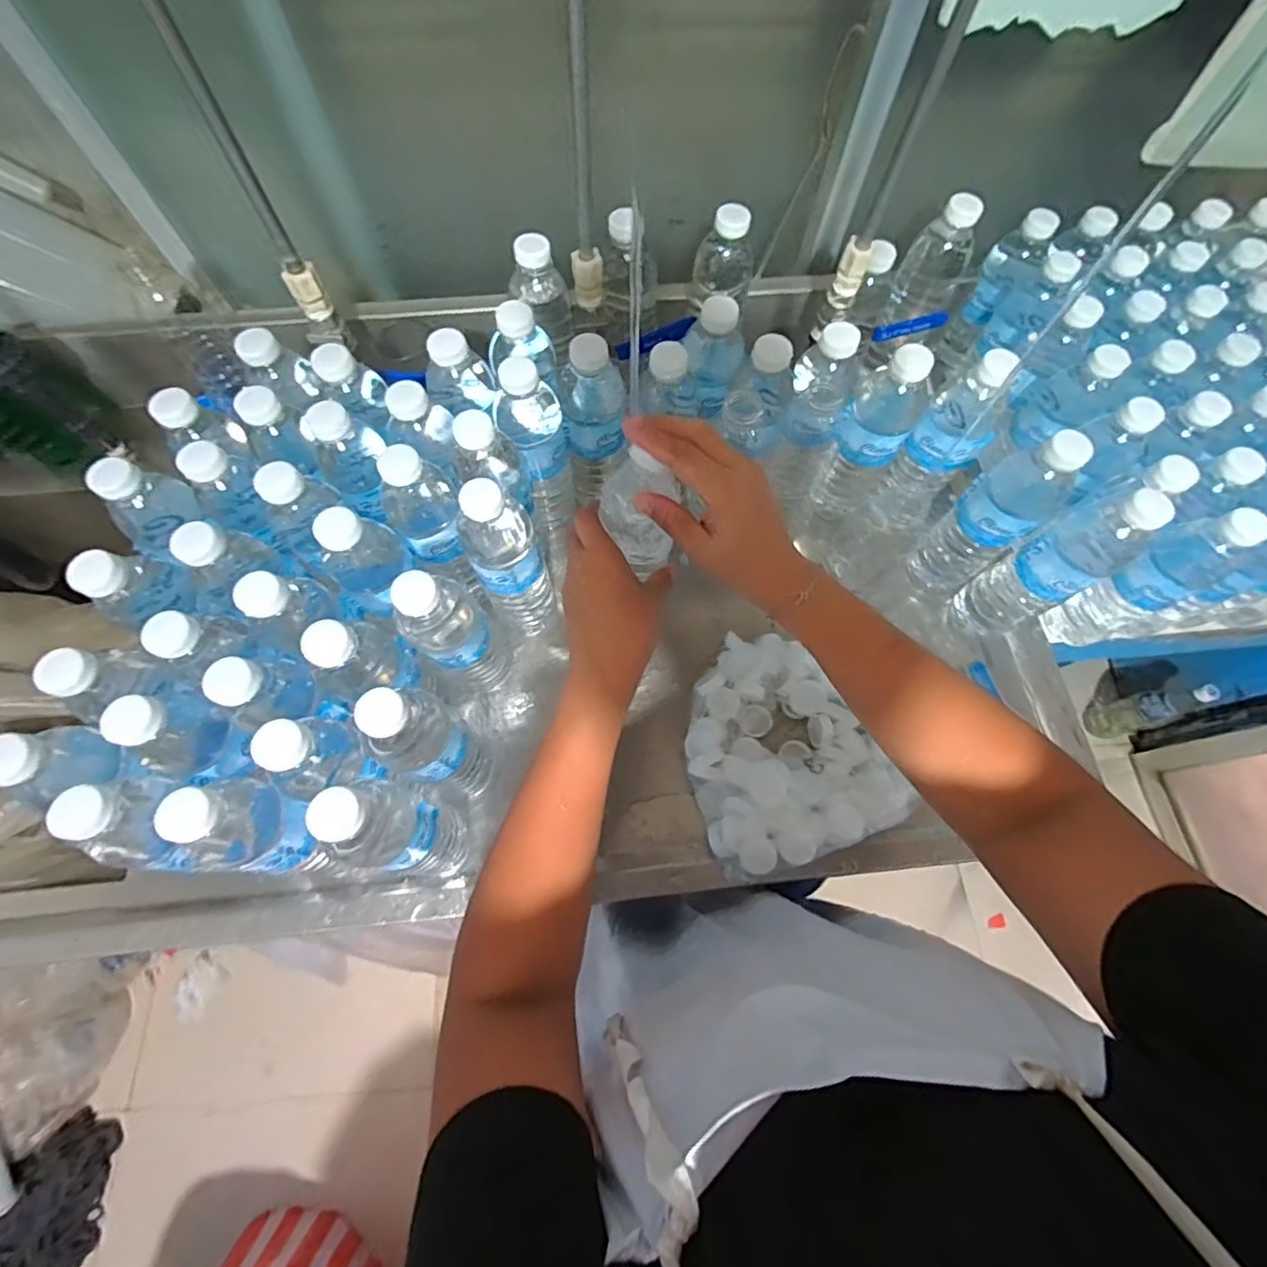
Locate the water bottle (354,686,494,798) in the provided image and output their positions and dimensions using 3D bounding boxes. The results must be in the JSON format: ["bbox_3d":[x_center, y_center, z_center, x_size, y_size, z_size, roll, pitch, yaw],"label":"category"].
[{"bbox_3d":[-0.161,0.087,0.454,0.058,0.203,0.057,0,69,-1],"label":"water bottle"}]

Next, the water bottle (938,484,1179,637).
[{"bbox_3d":[0.370,-0.060,0.511,0.064,0.205,0.060,-32,72,-13],"label":"water bottle"}]

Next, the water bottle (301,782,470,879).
[{"bbox_3d":[-0.174,0.149,0.428,0.054,0.204,0.059,0,69,-1],"label":"water bottle"}]

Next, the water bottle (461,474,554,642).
[{"bbox_3d":[-0.110,-0.063,0.509,0.059,0.201,0.064,0,69,-1],"label":"water bottle"}]

